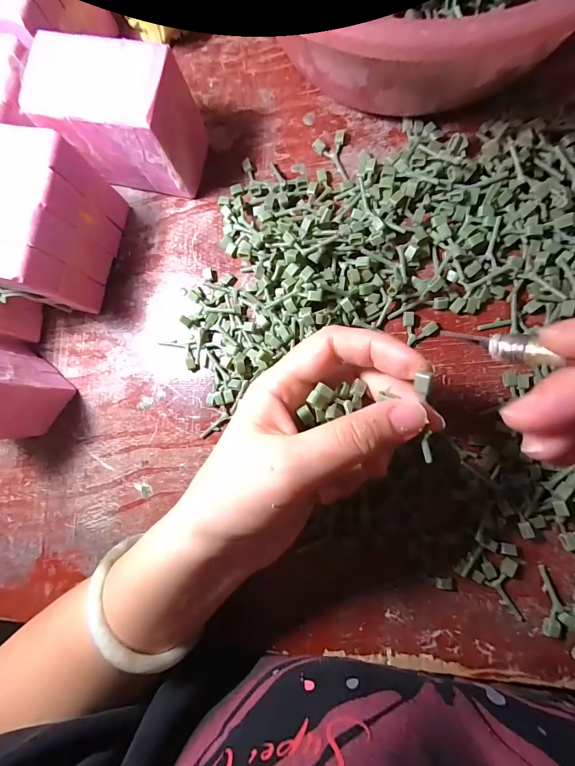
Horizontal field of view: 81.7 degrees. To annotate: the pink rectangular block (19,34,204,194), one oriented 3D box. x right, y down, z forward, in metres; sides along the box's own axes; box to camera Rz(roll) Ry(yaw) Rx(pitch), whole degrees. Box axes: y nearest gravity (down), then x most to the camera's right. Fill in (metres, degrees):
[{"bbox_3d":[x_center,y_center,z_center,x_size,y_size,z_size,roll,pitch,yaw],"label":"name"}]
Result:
[{"bbox_3d":[-0.106,-0.169,0.221,0.083,0.071,0.048,13,88,9],"label":"pink rectangular block"}]

